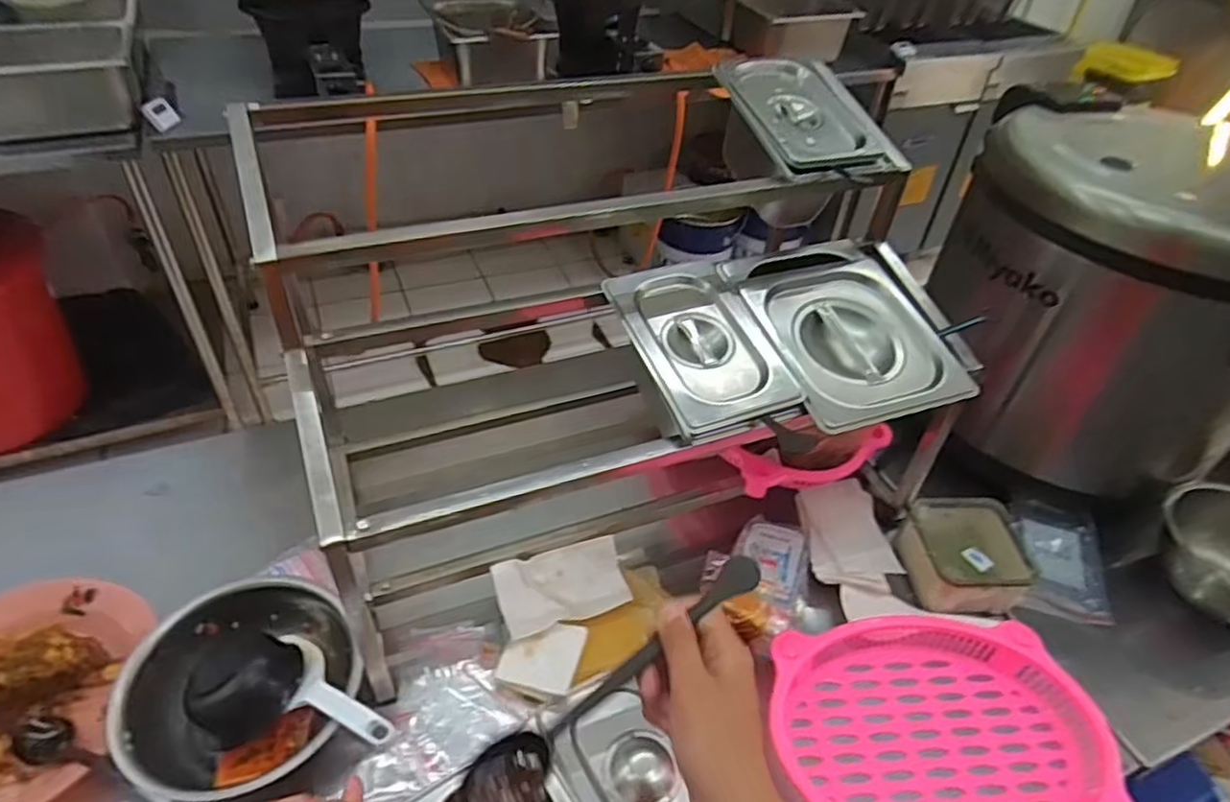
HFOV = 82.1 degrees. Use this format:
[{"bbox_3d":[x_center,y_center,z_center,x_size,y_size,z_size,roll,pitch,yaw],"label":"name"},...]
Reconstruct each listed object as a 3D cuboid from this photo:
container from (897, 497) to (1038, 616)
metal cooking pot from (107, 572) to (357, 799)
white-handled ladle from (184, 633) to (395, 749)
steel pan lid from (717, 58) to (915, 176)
[{"bbox_3d":[0.357,0.155,0.730,0.109,0.063,0.108,-3,42,-10],"label":"container"},{"bbox_3d":[-0.301,0.233,0.582,0.183,0.065,0.171,10,45,2],"label":"metal cooking pot"},{"bbox_3d":[-0.246,0.234,0.570,0.176,0.057,0.089,2,43,18],"label":"white-handled ladle"},{"bbox_3d":[0.194,-0.283,0.703,0.145,0.023,0.178,-15,60,-25],"label":"steel pan lid"}]

